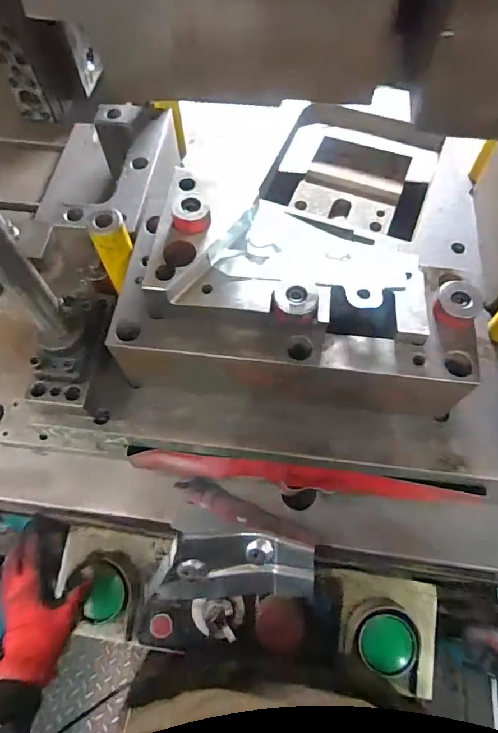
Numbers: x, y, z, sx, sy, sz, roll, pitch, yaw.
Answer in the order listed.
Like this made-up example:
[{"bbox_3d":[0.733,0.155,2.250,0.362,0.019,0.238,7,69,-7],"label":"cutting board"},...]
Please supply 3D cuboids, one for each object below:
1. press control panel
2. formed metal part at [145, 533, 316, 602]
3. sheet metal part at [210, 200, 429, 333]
[{"bbox_3d":[-0.009,0.312,0.579,0.491,0.118,0.126,9,63,4],"label":"press control panel"},{"bbox_3d":[-0.024,0.257,0.578,0.214,0.047,0.101,-2,92,-1],"label":"formed metal part"},{"bbox_3d":[0.088,-0.121,0.482,0.222,0.031,0.127,18,53,5],"label":"sheet metal part"}]

